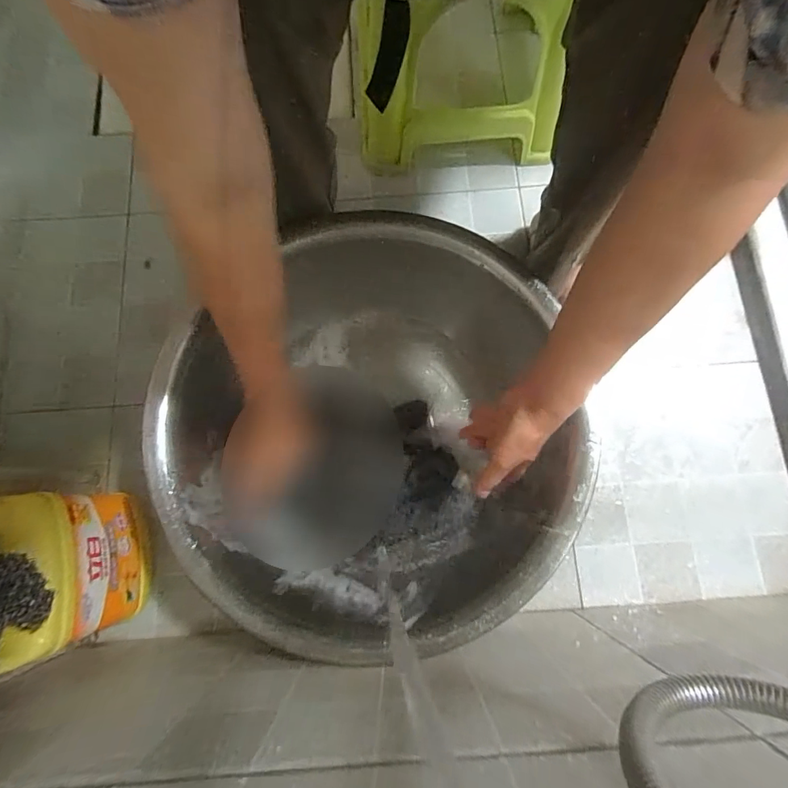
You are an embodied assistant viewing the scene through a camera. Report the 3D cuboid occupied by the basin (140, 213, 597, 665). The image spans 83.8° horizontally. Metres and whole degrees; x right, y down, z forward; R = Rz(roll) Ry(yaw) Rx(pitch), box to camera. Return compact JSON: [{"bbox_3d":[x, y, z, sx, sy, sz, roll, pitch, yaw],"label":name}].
[{"bbox_3d":[-0.030,0.022,0.519,0.432,0.151,0.461,-3,78,-1],"label":"basin"}]

